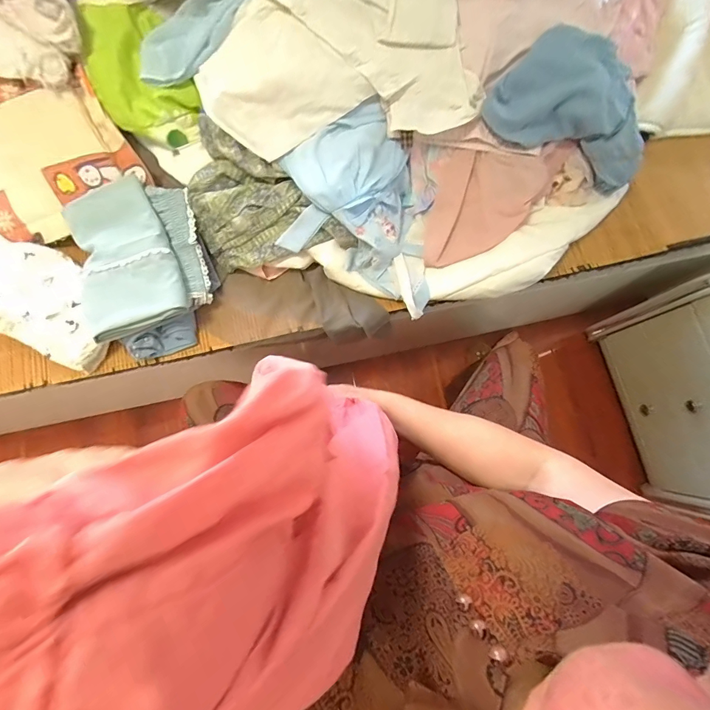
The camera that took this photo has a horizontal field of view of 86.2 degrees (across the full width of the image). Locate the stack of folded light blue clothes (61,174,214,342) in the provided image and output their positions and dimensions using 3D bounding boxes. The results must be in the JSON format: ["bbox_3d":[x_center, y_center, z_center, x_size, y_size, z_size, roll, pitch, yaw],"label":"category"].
[{"bbox_3d":[-0.370,-0.170,0.649,0.210,0.044,0.250,-15,79,-3],"label":"stack of folded light blue clothes"}]

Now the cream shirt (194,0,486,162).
[{"bbox_3d":[-0.025,-0.444,0.595,0.426,0.049,0.223,-16,115,-3],"label":"cream shirt"}]

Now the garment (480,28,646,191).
[{"bbox_3d":[0.375,-0.405,0.654,0.276,0.130,0.185,34,81,6],"label":"garment"}]

